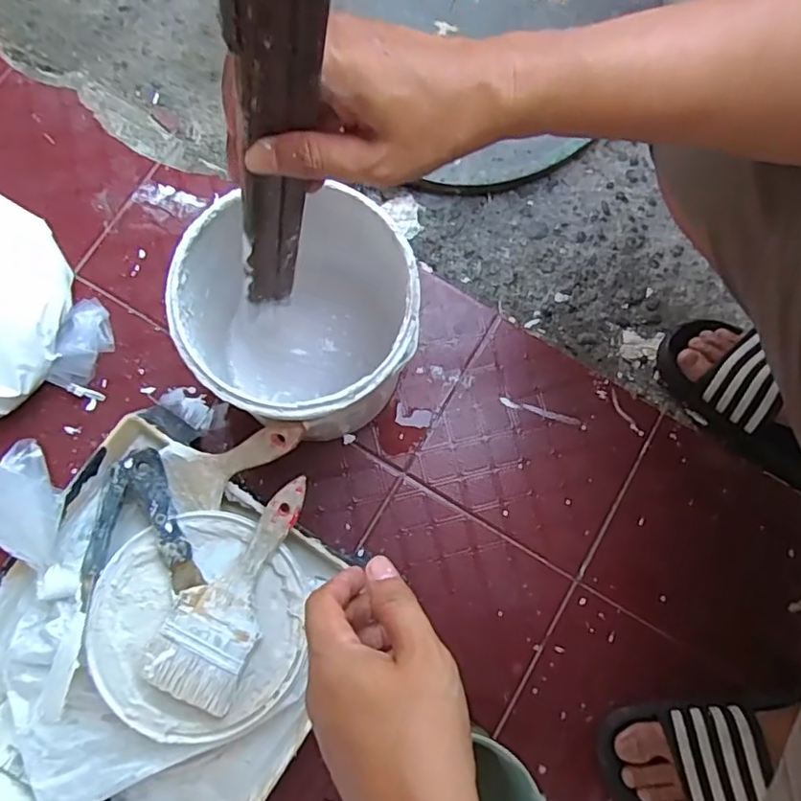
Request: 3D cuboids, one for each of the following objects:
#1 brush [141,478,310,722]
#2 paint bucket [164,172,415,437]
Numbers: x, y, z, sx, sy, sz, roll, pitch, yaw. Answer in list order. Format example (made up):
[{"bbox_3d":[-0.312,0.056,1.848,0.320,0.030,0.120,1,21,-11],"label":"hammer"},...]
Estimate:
[{"bbox_3d":[-0.136,0.149,0.485,0.071,0.022,0.186,23,80,2],"label":"brush"},{"bbox_3d":[-0.071,-0.066,0.517,0.169,0.187,0.188,41,81,4],"label":"paint bucket"}]

